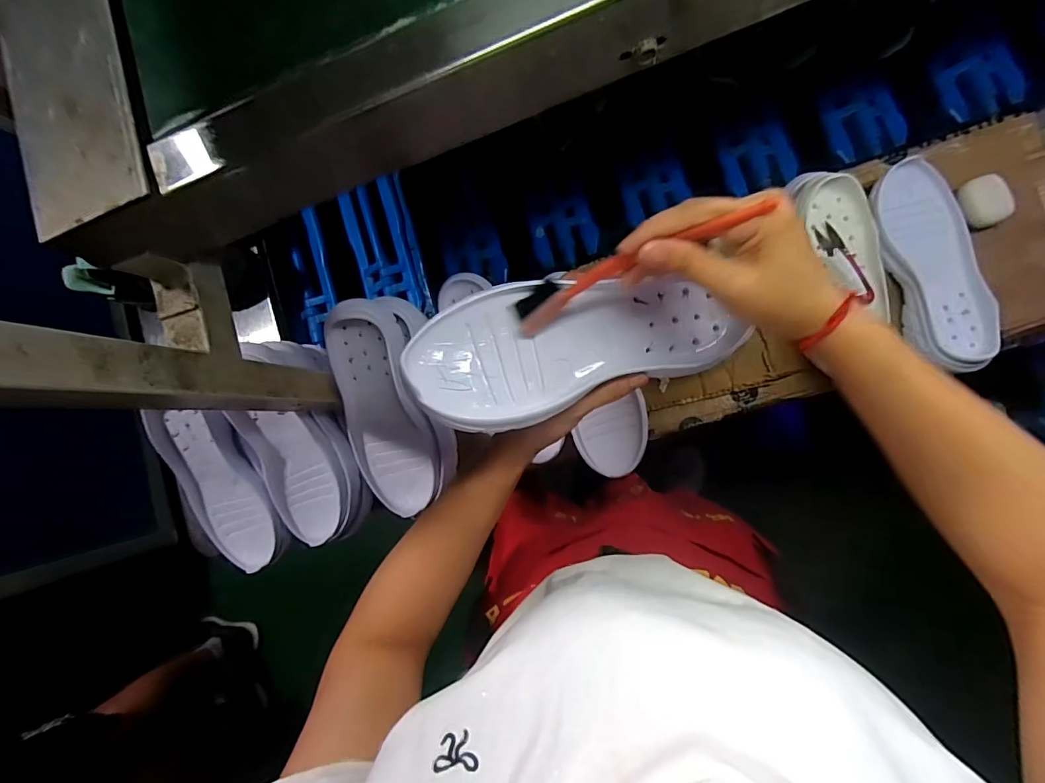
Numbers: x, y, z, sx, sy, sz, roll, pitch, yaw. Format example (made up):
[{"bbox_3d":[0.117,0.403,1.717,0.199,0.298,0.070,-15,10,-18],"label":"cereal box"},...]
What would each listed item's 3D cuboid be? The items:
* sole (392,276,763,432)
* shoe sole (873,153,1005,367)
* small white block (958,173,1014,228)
[{"bbox_3d":[0.047,-0.037,0.338,0.255,0.029,0.092,-11,86,-16],"label":"sole"},{"bbox_3d":[0.472,-0.144,0.534,0.092,0.028,0.239,-14,86,8],"label":"shoe sole"},{"bbox_3d":[0.528,-0.217,0.539,0.040,0.033,0.056,-27,84,7],"label":"small white block"}]

